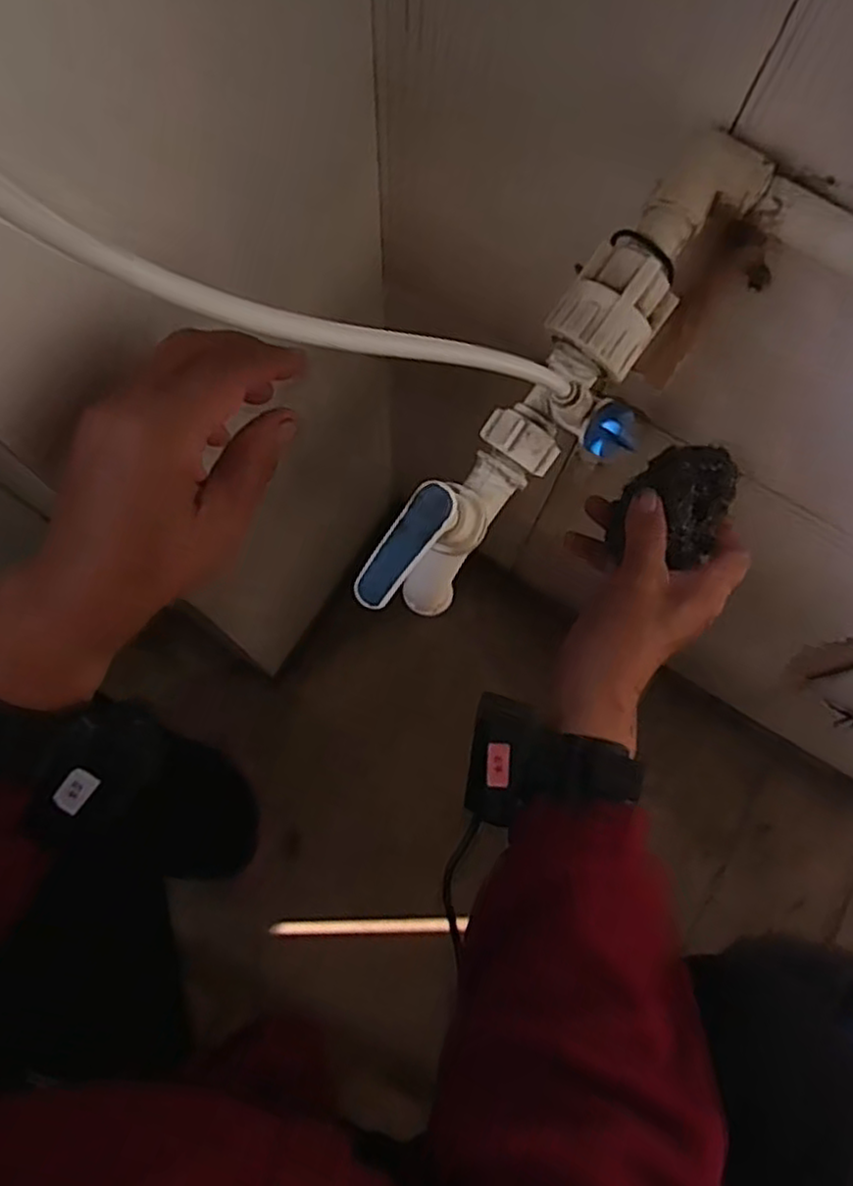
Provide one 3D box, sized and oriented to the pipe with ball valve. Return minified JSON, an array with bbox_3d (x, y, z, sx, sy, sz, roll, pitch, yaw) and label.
[{"bbox_3d":[0.060,-0.080,0.296,0.053,0.066,0.226,38,93,7],"label":"pipe with ball valve"}]

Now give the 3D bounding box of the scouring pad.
[{"bbox_3d":[0.152,-0.054,0.434,0.059,0.038,0.073,35,77,7],"label":"scouring pad"}]

